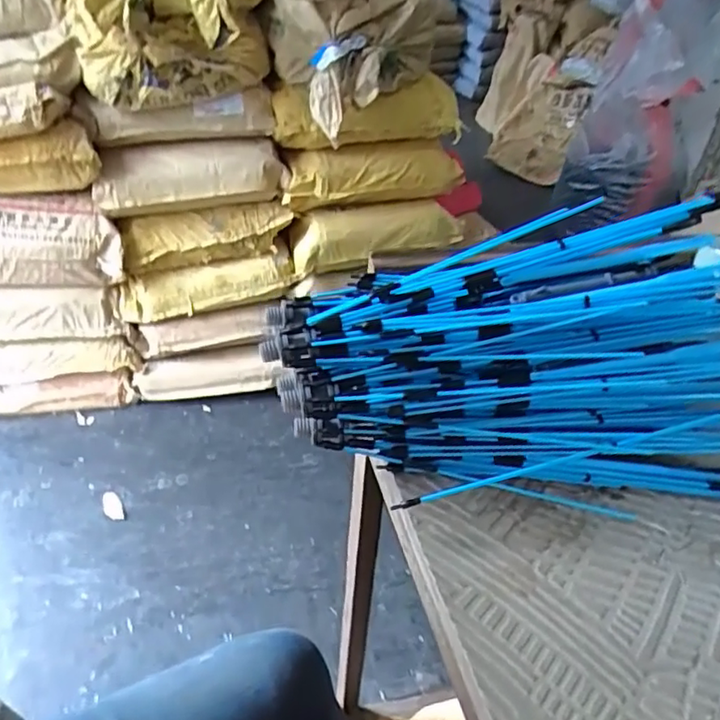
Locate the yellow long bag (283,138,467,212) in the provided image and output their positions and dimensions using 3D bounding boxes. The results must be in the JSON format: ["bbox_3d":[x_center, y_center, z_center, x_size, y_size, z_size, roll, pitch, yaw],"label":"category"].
[{"bbox_3d":[0.034,-0.434,1.409,0.432,0.128,0.085,-9,38,-17],"label":"yellow long bag"}]

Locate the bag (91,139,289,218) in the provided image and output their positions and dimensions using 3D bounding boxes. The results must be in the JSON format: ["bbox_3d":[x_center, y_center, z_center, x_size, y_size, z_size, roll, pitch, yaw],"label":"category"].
[{"bbox_3d":[-0.381,-0.415,1.346,0.408,0.134,0.105,-11,39,-20],"label":"bag"}]

